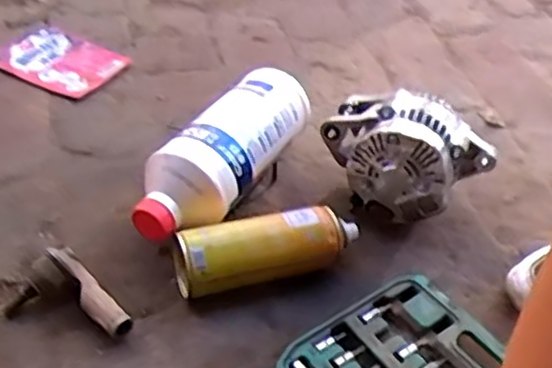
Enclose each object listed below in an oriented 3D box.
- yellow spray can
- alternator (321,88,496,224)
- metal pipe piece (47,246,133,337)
[{"bbox_3d":[-0.006,0.069,0.686,0.188,0.063,0.071,-6,43,-13],"label":"yellow spray can"},{"bbox_3d":[0.142,-0.035,0.786,0.133,0.119,0.172,-31,53,-34],"label":"alternator"},{"bbox_3d":[-0.175,0.101,0.648,0.023,0.031,0.108,-27,51,-32],"label":"metal pipe piece"}]

